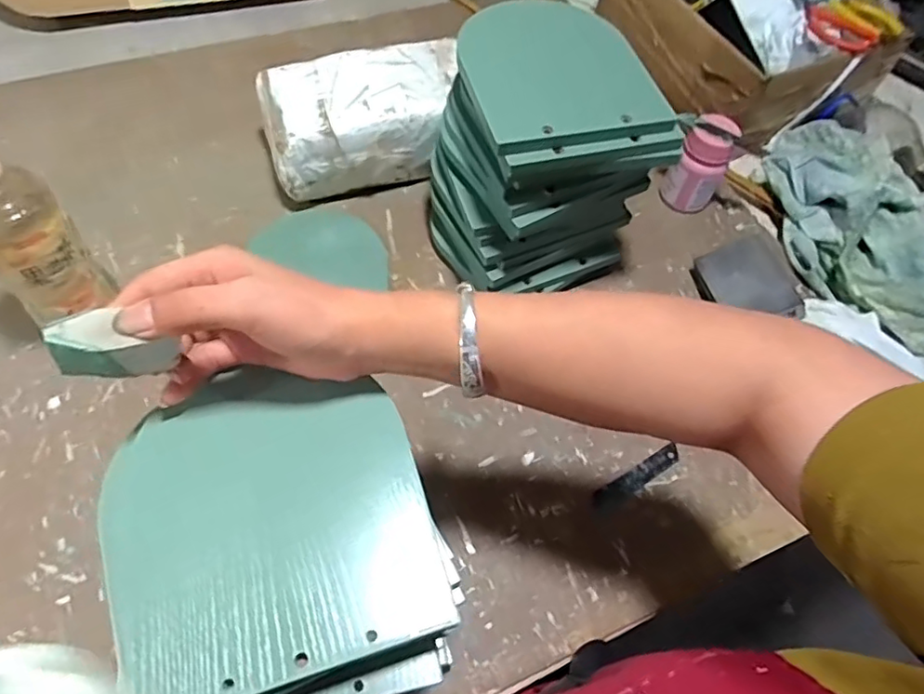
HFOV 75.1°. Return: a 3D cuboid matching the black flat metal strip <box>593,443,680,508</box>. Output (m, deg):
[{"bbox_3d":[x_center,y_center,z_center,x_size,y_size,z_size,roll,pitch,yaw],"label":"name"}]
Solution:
[{"bbox_3d":[0.154,0.114,0.528,0.090,0.004,0.017,-28,69,-16],"label":"black flat metal strip"}]

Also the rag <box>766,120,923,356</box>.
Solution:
[{"bbox_3d":[0.447,-0.149,0.660,0.162,0.077,0.304,-2,60,-5],"label":"rag"}]

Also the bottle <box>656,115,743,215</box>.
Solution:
[{"bbox_3d":[0.268,-0.203,0.676,0.057,0.097,0.053,28,62,13],"label":"bottle"}]

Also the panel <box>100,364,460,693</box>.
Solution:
[{"bbox_3d":[-0.095,0.083,0.302,0.147,0.011,0.157,-16,62,-12],"label":"panel"}]

